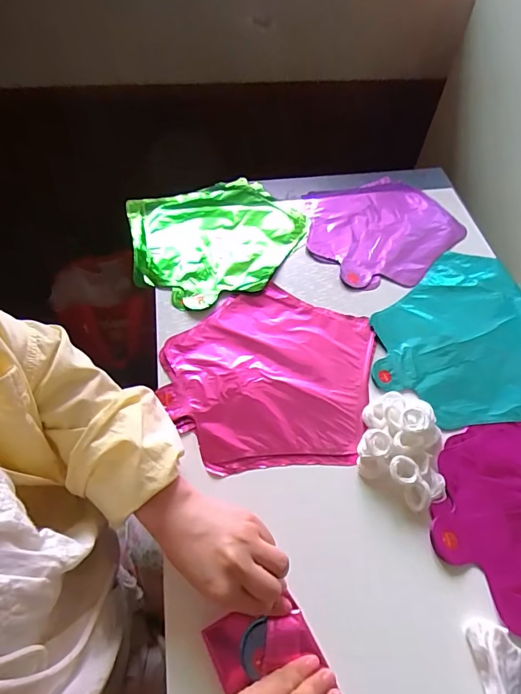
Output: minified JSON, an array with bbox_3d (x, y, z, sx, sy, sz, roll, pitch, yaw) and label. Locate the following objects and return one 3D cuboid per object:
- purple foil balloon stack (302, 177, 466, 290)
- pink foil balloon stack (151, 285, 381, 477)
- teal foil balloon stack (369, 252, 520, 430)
[{"bbox_3d":[0.177,-0.176,0.627,0.226,0.016,0.215,-18,59,-14],"label":"purple foil balloon stack"},{"bbox_3d":[0.013,0.028,0.495,0.242,0.006,0.229,-4,57,-5],"label":"pink foil balloon stack"},{"bbox_3d":[0.252,-0.019,0.523,0.233,0.012,0.246,0,57,-2],"label":"teal foil balloon stack"}]

